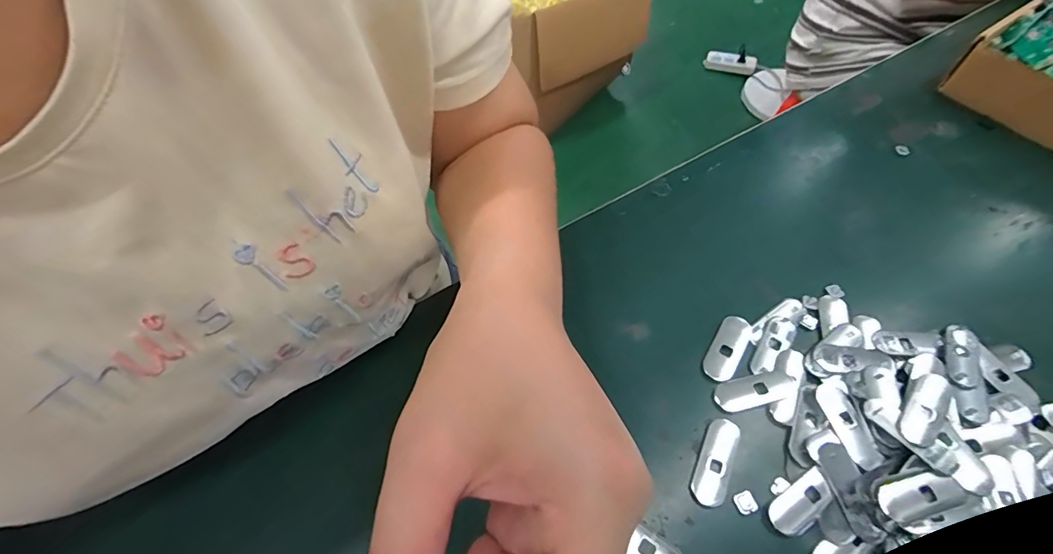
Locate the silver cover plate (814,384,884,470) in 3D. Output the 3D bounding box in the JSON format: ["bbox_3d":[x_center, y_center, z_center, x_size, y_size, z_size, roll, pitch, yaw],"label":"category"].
[{"bbox_3d":[0.189,0.086,0.271,0.021,0.004,0.050,-7,58,-4],"label":"silver cover plate"}]

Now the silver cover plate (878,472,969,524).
[{"bbox_3d":[0.209,0.114,0.242,0.046,0.004,0.019,-13,58,-9],"label":"silver cover plate"}]

